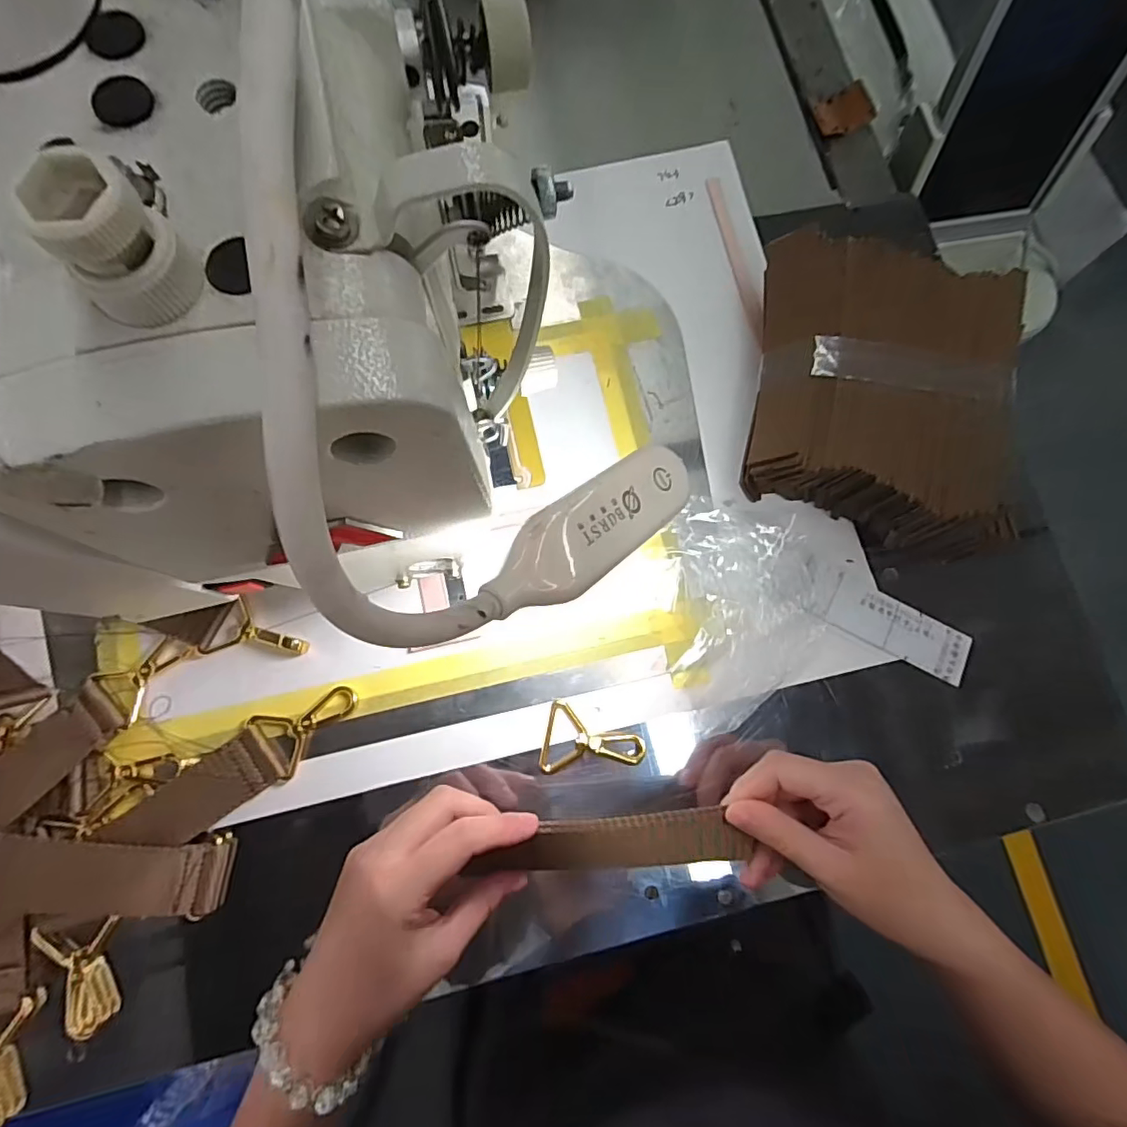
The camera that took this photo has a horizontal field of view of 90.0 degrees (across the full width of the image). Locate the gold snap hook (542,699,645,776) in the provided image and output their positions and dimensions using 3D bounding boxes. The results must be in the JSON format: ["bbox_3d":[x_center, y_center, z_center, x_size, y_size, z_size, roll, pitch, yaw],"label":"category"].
[{"bbox_3d":[0.019,0.110,0.341,0.061,0.007,0.042,12,78,0],"label":"gold snap hook"}]

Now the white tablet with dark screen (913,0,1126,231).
[{"bbox_3d":[0.381,-0.383,0.455,0.111,0.201,0.014,22,60,18],"label":"white tablet with dark screen"}]

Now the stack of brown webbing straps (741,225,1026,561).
[{"bbox_3d":[0.203,-0.107,0.360,0.161,0.077,0.177,9,79,-1],"label":"stack of brown webbing straps"}]

